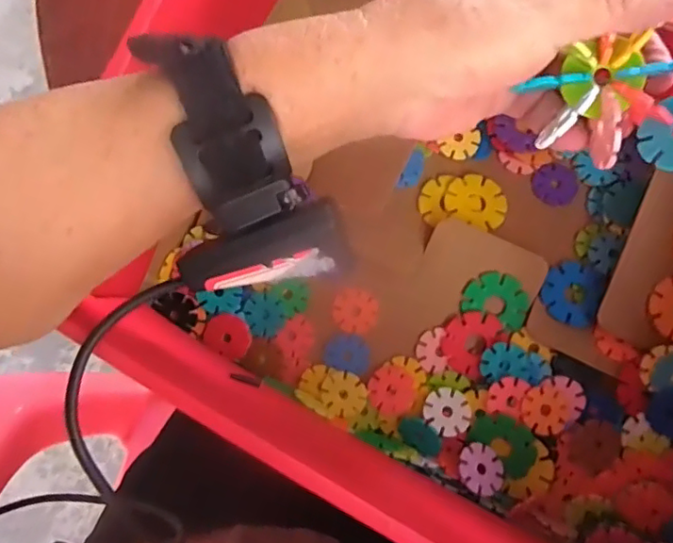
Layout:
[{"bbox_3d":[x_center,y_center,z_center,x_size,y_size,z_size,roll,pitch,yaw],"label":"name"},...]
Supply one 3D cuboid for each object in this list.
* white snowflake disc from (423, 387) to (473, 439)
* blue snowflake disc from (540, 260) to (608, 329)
[{"bbox_3d":[0.073,0.093,0.387,0.030,0.005,0.030,0,76,1],"label":"white snowflake disc"},{"bbox_3d":[0.159,0.014,0.391,0.037,0.006,0.043,22,73,18],"label":"blue snowflake disc"}]

